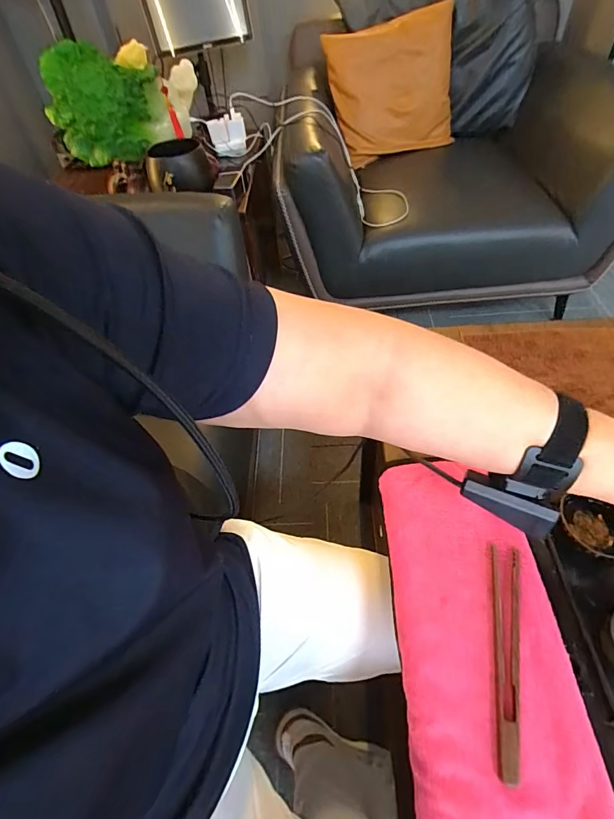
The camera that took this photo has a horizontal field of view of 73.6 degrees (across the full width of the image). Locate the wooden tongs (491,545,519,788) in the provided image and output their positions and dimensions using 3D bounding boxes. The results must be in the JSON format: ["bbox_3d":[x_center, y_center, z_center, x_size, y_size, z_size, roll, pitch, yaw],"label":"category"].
[{"bbox_3d":[0.171,0.204,0.348,0.021,0.009,0.176,8,52,12],"label":"wooden tongs"}]

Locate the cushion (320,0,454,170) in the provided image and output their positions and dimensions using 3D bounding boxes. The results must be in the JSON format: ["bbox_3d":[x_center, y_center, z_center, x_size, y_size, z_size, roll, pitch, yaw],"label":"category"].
[{"bbox_3d":[0.262,-0.991,1.285,0.413,0.344,0.120,-18,43,-4],"label":"cushion"}]

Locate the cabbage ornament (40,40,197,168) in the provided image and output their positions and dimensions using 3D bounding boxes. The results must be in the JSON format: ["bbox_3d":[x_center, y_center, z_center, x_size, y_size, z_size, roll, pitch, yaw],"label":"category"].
[{"bbox_3d":[-0.385,-0.677,0.888,0.135,0.176,0.322,34,61,29],"label":"cabbage ornament"}]

